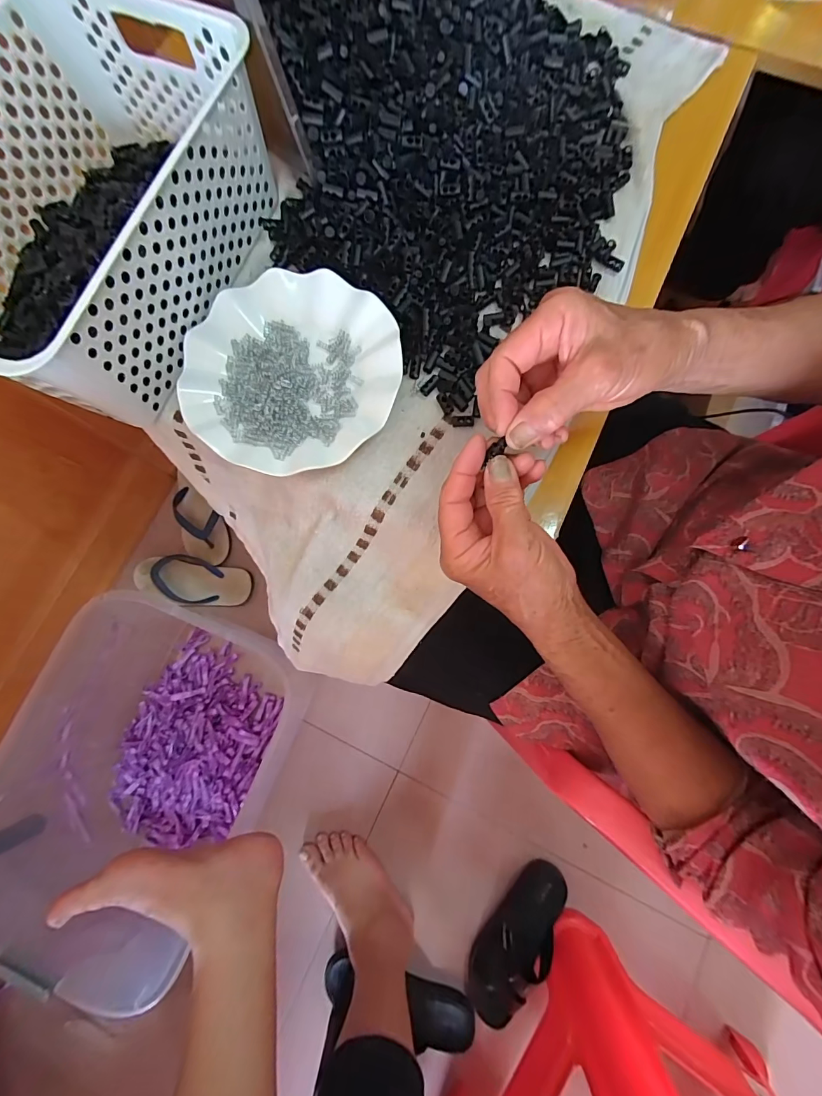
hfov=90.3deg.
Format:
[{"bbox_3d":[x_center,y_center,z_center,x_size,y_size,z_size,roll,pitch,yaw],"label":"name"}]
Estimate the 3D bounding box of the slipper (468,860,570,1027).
[{"bbox_3d":[0.178,0.664,0.692,0.102,0.055,0.249,37,81,9],"label":"slipper"}]

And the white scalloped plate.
[{"bbox_3d":[-0.101,-0.152,0.351,0.178,0.020,0.178,0,77,1],"label":"white scalloped plate"}]

